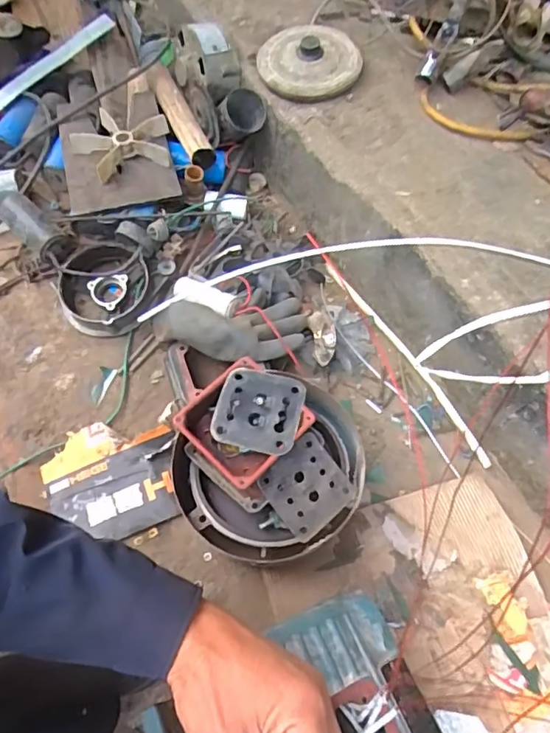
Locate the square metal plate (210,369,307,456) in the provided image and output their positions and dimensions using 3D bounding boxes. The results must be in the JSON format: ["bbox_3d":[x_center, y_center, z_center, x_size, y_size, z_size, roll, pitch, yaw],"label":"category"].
[{"bbox_3d":[-0.016,0.044,0.540,0.083,0.013,0.083,13,60,5],"label":"square metal plate"}]

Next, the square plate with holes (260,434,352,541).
[{"bbox_3d":[0.030,0.119,0.529,0.077,0.006,0.078,-38,86,-19],"label":"square plate with holes"}]

